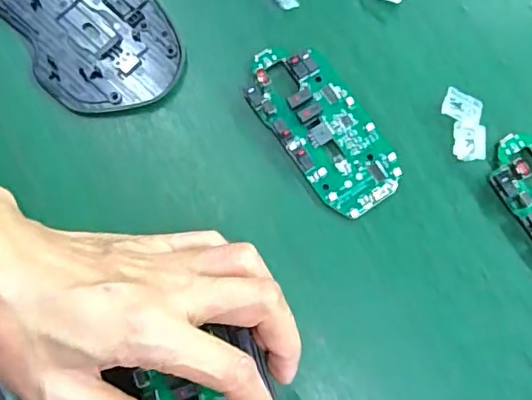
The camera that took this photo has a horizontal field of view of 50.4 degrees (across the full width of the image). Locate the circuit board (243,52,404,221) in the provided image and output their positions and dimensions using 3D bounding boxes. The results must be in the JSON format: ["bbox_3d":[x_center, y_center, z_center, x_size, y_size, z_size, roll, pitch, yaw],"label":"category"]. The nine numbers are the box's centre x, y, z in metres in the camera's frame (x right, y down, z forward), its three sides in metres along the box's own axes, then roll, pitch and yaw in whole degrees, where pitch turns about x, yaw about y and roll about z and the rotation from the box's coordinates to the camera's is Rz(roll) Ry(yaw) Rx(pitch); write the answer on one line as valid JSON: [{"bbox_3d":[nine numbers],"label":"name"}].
[{"bbox_3d":[0.029,-0.039,0.293,0.046,0.011,0.097,-35,81,-7],"label":"circuit board"}]

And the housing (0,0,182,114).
[{"bbox_3d":[-0.099,-0.096,0.302,0.073,0.006,0.111,-43,82,-8],"label":"housing"}]

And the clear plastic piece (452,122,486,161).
[{"bbox_3d":[0.105,-0.030,0.292,0.016,0.004,0.019,6,79,1],"label":"clear plastic piece"}]

